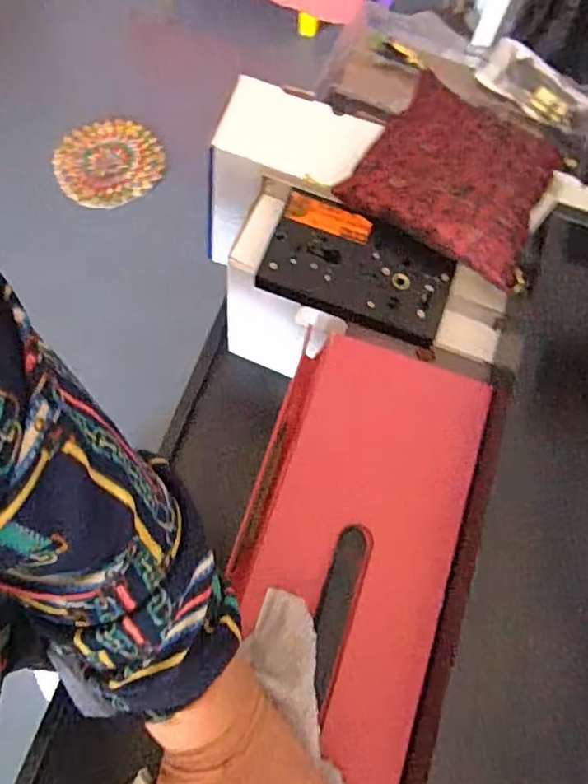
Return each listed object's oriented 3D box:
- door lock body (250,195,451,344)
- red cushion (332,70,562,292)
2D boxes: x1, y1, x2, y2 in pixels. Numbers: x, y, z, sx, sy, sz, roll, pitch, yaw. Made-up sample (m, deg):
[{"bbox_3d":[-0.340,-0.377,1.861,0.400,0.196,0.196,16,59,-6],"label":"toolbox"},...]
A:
[{"bbox_3d":[0.061,-0.117,0.545,0.170,0.026,0.097,19,70,4],"label":"door lock body"},{"bbox_3d":[0.163,-0.220,0.553,0.170,0.048,0.185,28,71,8],"label":"red cushion"}]

